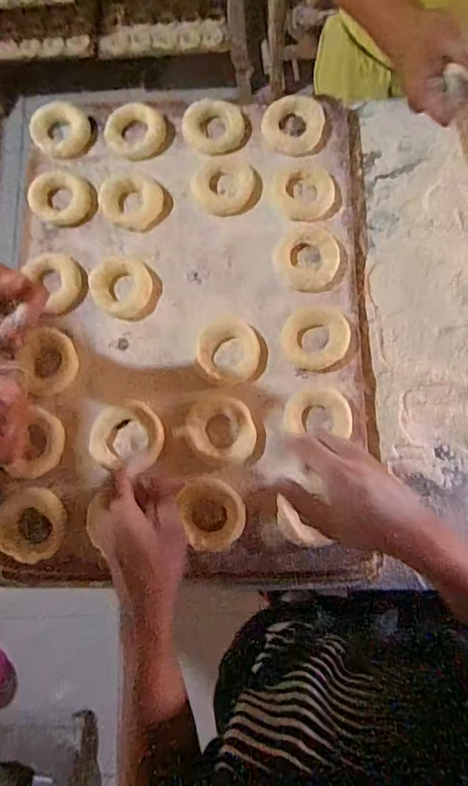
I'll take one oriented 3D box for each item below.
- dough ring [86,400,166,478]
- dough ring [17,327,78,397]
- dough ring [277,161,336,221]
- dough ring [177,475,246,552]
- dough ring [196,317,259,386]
[{"bbox_3d":[-0.120,0.047,0.549,0.084,0.014,0.077,-1,72,2],"label":"dough ring"},{"bbox_3d":[-0.219,-0.039,0.571,0.062,0.017,0.079,-23,77,0],"label":"dough ring"},{"bbox_3d":[0.090,-0.253,0.607,0.069,0.013,0.074,-1,78,5],"label":"dough ring"},{"bbox_3d":[-0.021,0.130,0.532,0.065,0.018,0.078,-18,77,1],"label":"dough ring"},{"bbox_3d":[-0.006,-0.050,0.569,0.070,0.015,0.081,3,78,6],"label":"dough ring"}]

